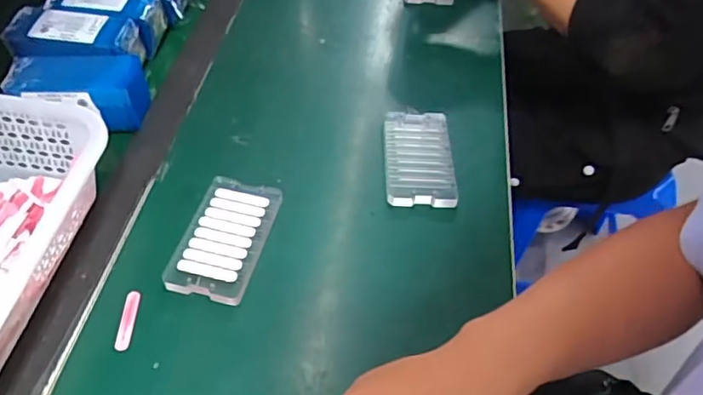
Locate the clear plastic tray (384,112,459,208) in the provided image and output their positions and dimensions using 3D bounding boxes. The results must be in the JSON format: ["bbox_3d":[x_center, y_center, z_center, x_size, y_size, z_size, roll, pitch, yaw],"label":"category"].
[{"bbox_3d":[0.069,-0.043,0.590,0.069,0.017,0.128,2,50,-2],"label":"clear plastic tray"}]

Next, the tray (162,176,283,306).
[{"bbox_3d":[-0.113,0.034,0.509,0.070,0.012,0.124,12,51,6],"label":"tray"}]

